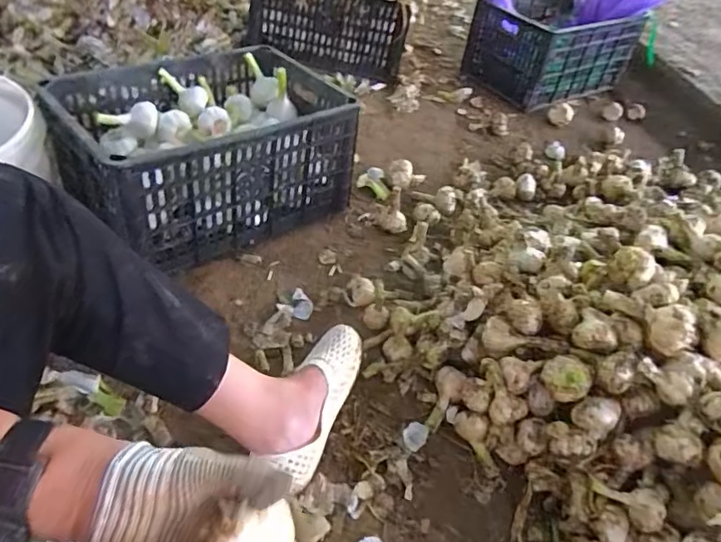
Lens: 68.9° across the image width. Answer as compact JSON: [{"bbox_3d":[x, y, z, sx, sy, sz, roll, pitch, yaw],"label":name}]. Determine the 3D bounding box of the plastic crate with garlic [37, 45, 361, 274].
[{"bbox_3d":[-0.255,-0.217,0.917,0.429,0.261,0.306,-32,58,-33],"label":"plastic crate with garlic"}]

